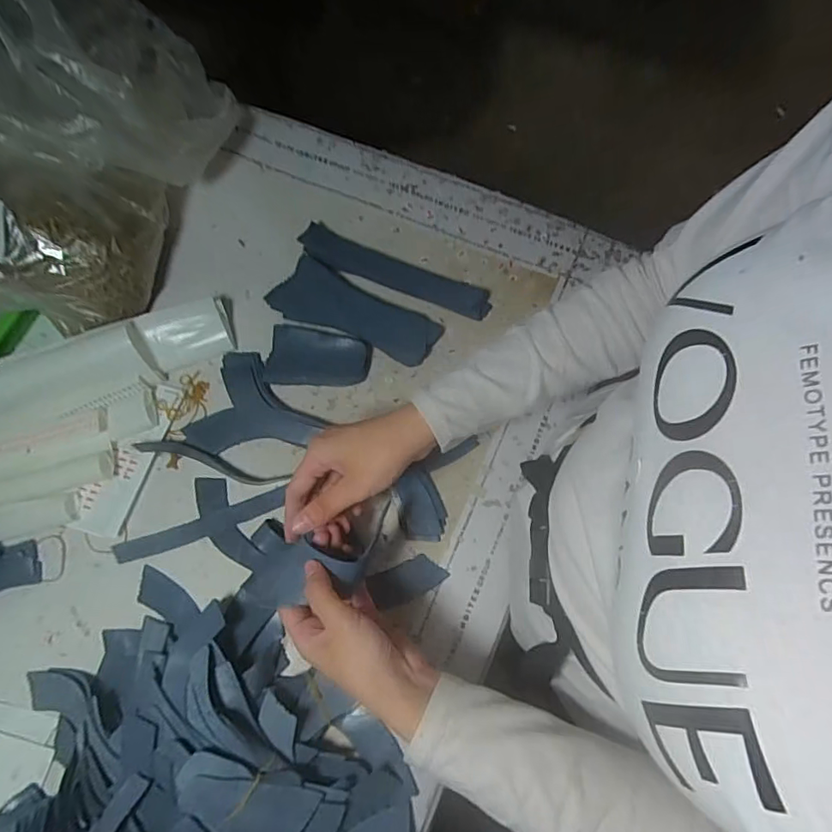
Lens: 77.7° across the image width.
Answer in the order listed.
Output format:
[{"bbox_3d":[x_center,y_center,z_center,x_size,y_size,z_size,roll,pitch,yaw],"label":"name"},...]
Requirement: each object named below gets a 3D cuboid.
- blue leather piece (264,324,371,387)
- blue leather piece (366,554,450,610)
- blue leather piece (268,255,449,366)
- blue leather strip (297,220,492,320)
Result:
[{"bbox_3d":[-0.096,-0.062,0.502,0.099,0.018,0.063,1,73,2],"label":"blue leather piece"},{"bbox_3d":[-0.006,0.141,0.447,0.064,0.004,0.031,-22,74,-5],"label":"blue leather piece"},{"bbox_3d":[-0.060,-0.103,0.516,0.169,0.018,0.060,26,76,9],"label":"blue leather piece"},{"bbox_3d":[-0.021,-0.149,0.527,0.200,0.017,0.034,21,75,8],"label":"blue leather strip"}]

